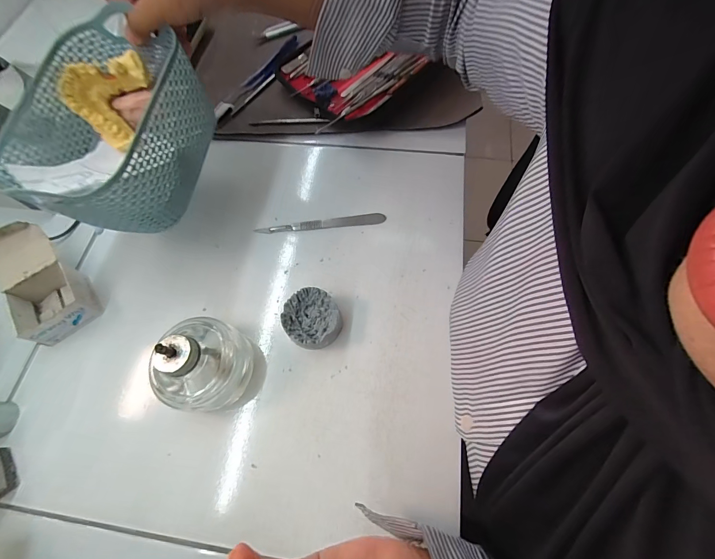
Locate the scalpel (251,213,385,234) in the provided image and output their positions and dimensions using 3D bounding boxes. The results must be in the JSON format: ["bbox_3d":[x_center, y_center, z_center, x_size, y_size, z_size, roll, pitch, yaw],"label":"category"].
[{"bbox_3d":[-0.039,-0.060,0.354,0.137,0.004,0.014,-7,67,-1],"label":"scalpel"}]

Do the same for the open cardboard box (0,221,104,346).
[{"bbox_3d":[-0.303,0.001,0.314,0.060,0.045,0.111,-39,72,-14],"label":"open cardboard box"}]

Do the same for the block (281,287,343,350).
[{"bbox_3d":[-0.041,0.036,0.301,0.050,0.025,0.052,41,74,16],"label":"block"}]

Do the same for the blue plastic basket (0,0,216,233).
[{"bbox_3d":[-0.208,-0.128,0.285,0.117,0.080,0.164,8,68,5],"label":"blue plastic basket"}]

